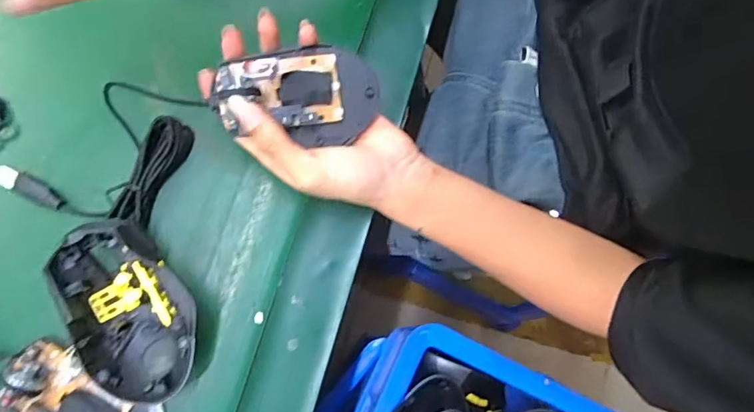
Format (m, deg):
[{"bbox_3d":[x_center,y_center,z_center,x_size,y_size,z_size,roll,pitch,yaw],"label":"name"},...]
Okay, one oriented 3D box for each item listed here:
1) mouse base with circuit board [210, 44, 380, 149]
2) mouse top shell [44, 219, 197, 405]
[{"bbox_3d":[-0.048,-0.073,0.320,0.101,0.023,0.062,-9,98,-13],"label":"mouse base with circuit board"},{"bbox_3d":[-0.158,0.068,0.317,0.072,0.049,0.112,-25,77,-7],"label":"mouse top shell"}]

